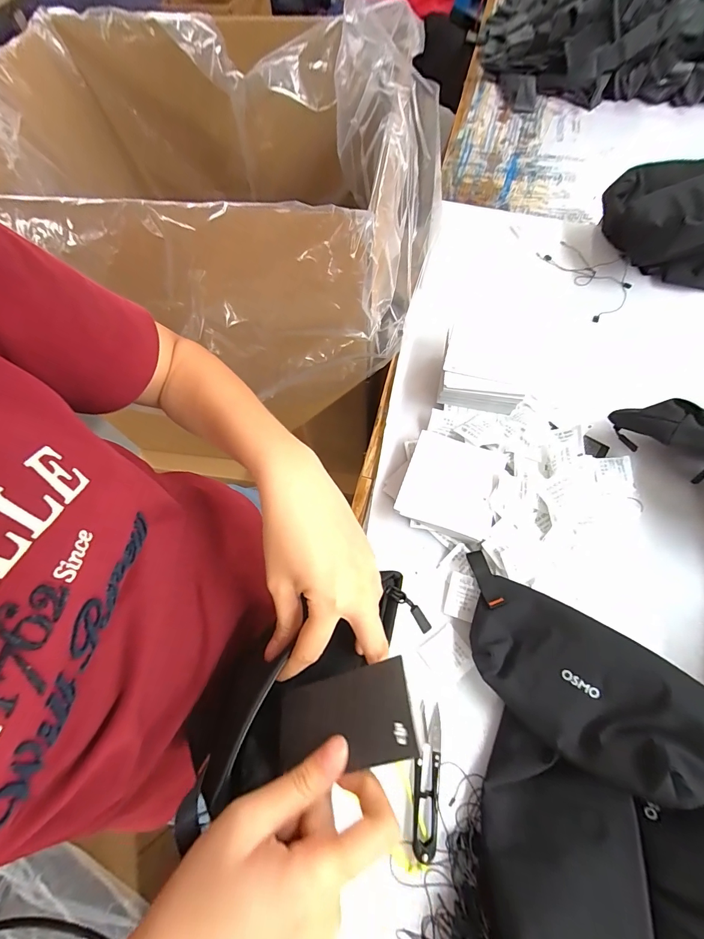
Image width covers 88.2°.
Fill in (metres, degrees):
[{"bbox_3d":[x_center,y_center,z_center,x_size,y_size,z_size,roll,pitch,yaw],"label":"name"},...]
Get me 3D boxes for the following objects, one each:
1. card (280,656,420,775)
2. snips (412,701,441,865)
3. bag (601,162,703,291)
[{"bbox_3d":[-0.007,0.147,0.215,0.089,0.007,0.048,-23,38,17],"label":"card"},{"bbox_3d":[0.063,0.255,0.302,0.021,0.008,0.102,6,66,6],"label":"snips"},{"bbox_3d":[0.493,-0.382,0.547,0.176,0.108,0.179,5,66,5],"label":"bag"}]

